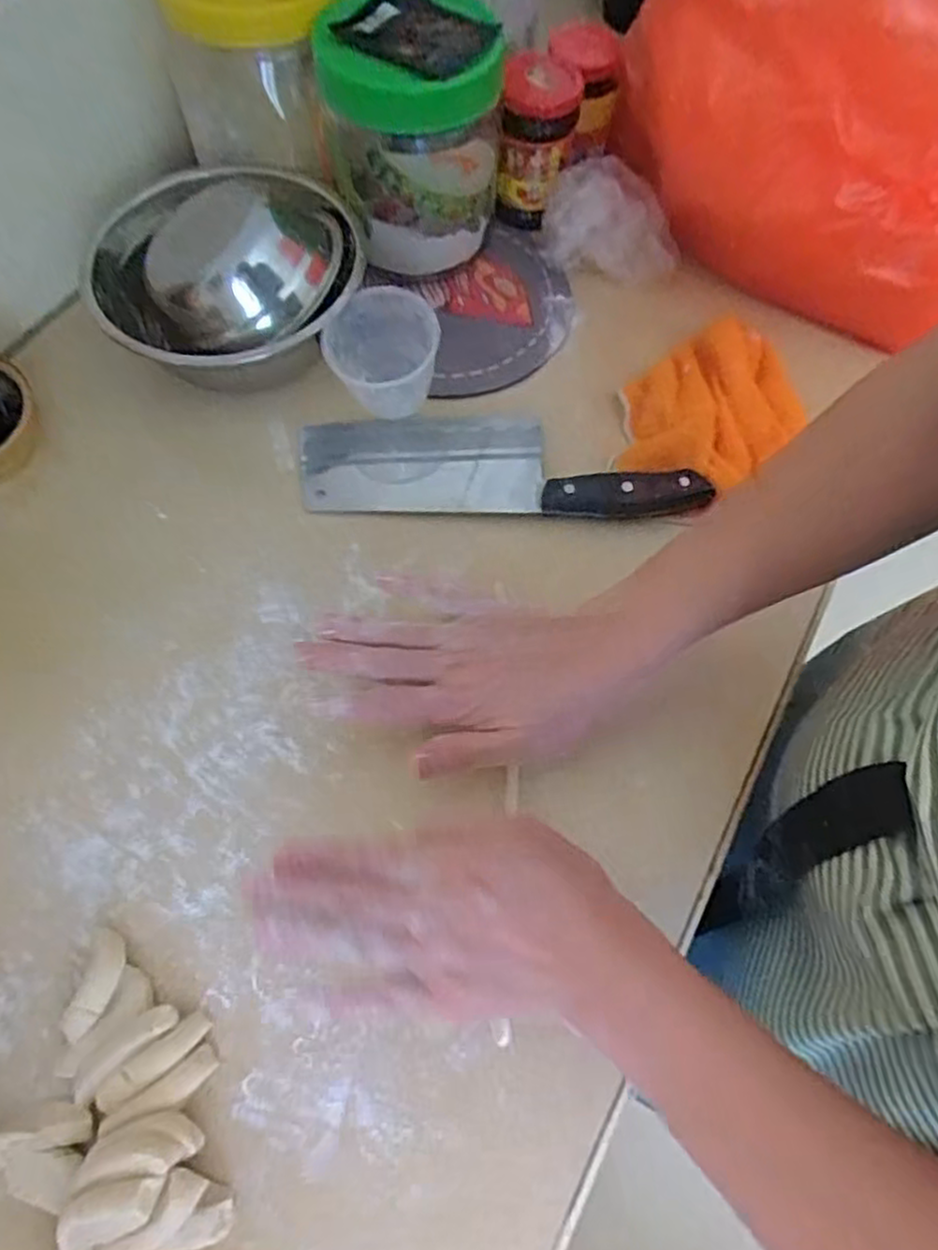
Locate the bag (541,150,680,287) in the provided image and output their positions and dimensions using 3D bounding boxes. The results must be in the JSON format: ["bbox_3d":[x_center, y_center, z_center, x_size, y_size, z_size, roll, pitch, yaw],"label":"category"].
[{"bbox_3d":[0.111,-0.313,0.568,0.104,0.065,0.052,5,65,0],"label":"bag"}]

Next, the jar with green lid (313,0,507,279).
[{"bbox_3d":[-0.039,-0.342,0.524,0.116,0.144,0.118,1,65,-2],"label":"jar with green lid"}]

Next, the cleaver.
[{"bbox_3d":[0.020,-0.111,0.493,0.263,0.017,0.078,3,65,-1],"label":"cleaver"}]

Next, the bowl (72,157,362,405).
[{"bbox_3d":[-0.169,-0.251,0.518,0.183,0.073,0.194,1,65,-2],"label":"bowl"}]

